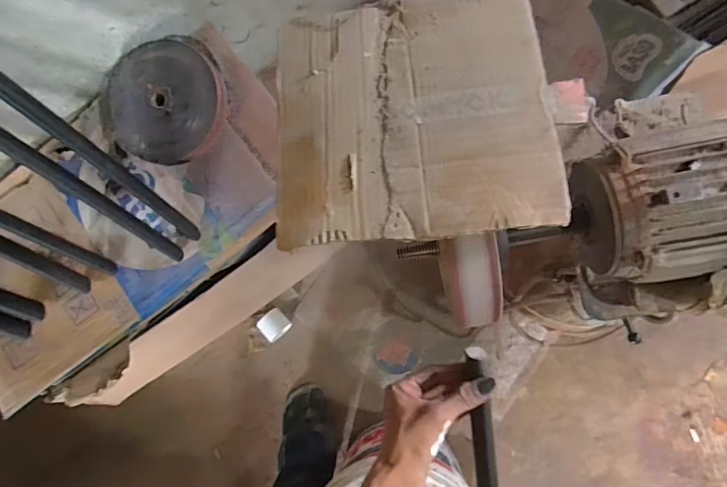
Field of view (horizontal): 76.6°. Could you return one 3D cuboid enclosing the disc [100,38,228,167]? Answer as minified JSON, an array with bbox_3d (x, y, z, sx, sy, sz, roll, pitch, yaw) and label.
[{"bbox_3d":[-0.326,-0.237,0.752,0.197,0.041,0.206,0,91,5],"label":"disc"}]

